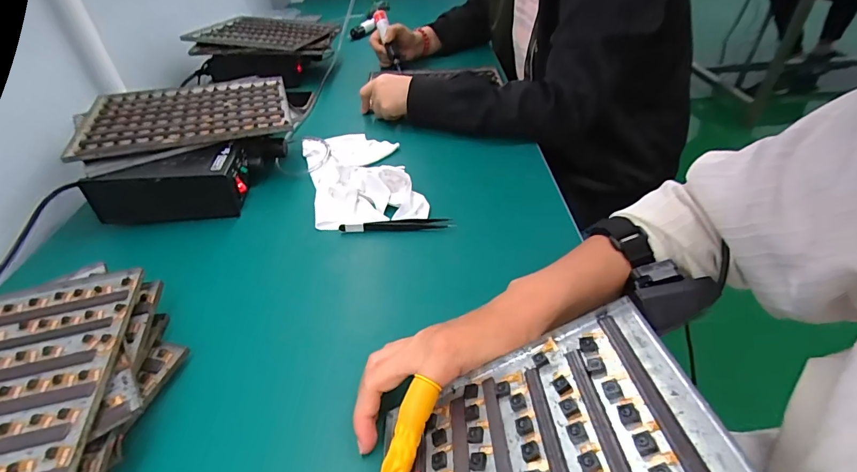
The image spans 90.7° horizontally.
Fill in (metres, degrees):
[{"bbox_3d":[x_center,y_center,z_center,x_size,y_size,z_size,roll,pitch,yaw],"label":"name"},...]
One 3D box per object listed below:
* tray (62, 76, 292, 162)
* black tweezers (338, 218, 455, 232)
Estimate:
[{"bbox_3d":[-0.321,-0.166,0.568,0.250,0.018,0.187,-15,41,-13],"label":"tray"},{"bbox_3d":[-0.035,-0.012,0.462,0.122,0.014,0.011,-4,39,0],"label":"black tweezers"}]

